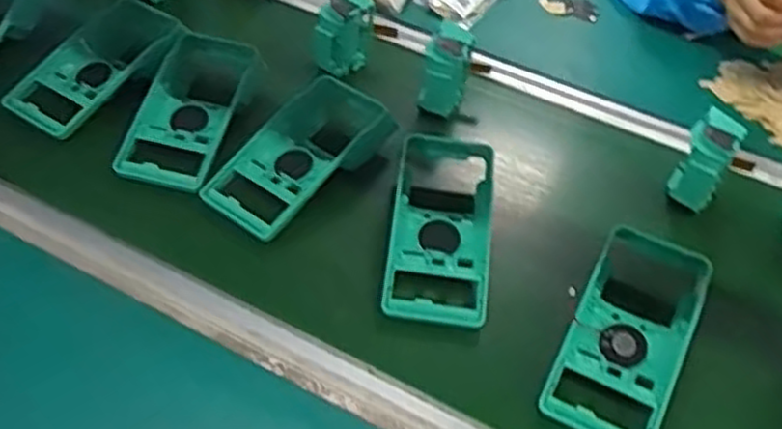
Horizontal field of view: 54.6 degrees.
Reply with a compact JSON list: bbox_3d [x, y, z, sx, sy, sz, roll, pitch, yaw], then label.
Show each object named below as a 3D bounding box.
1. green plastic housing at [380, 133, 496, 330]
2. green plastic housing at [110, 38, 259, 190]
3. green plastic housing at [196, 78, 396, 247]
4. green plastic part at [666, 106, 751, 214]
[{"bbox_3d":[0.042,0.005,0.632,0.083,0.049,0.187,8,45,1],"label":"green plastic housing"},{"bbox_3d":[-0.185,-0.097,0.715,0.091,0.055,0.180,12,46,5],"label":"green plastic housing"},{"bbox_3d":[-0.074,-0.059,0.685,0.089,0.053,0.196,34,51,24],"label":"green plastic housing"},{"bbox_3d":[0.293,-0.049,0.704,0.045,0.072,0.068,29,49,21],"label":"green plastic part"}]

